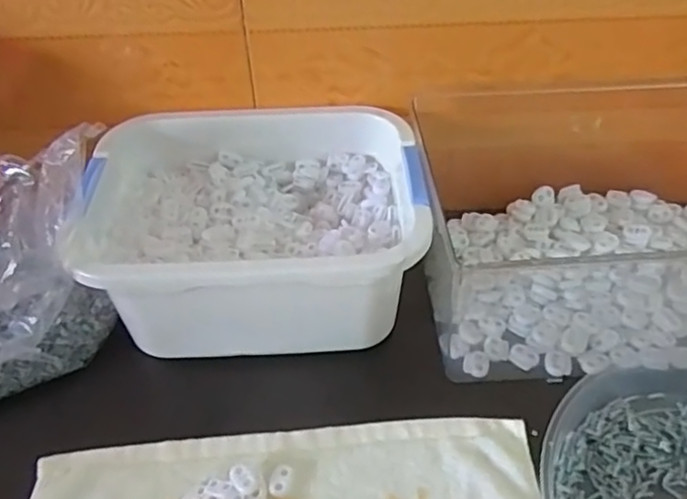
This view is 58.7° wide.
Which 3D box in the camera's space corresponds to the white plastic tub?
[{"bbox_3d":[-0.067,-0.021,0.488,0.244,0.101,0.190,-2,45,-1],"label":"white plastic tub"}]

